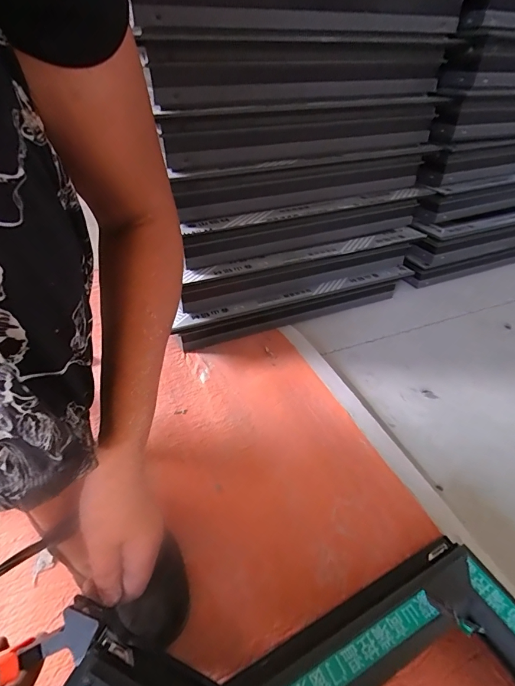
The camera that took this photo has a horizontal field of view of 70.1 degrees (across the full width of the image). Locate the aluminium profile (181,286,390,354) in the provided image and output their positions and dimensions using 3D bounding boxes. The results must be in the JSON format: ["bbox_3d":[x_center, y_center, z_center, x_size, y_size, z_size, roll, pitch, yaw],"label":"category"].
[{"bbox_3d":[0.081,-0.062,0.752,0.478,0.054,0.029,-14,40,-18],"label":"aluminium profile"}]

